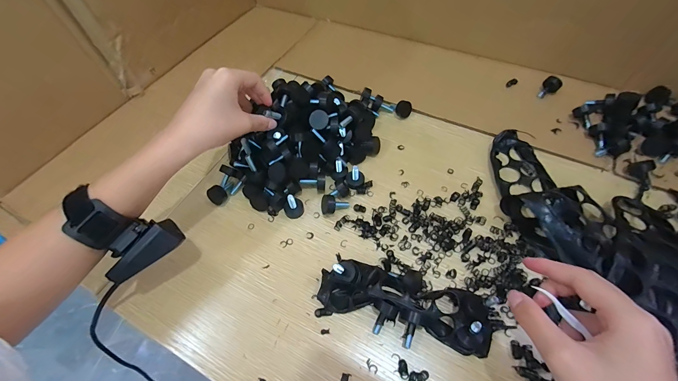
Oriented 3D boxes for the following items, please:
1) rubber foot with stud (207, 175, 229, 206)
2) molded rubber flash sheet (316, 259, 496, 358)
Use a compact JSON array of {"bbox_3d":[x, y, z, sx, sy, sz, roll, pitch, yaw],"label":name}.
[{"bbox_3d":[-0.153,-0.003,0.398,0.017,0.021,0.041,13,59,13],"label":"rubber foot with stud"},{"bbox_3d":[0.065,0.113,0.308,0.175,0.029,0.064,10,58,11],"label":"molded rubber flash sheet"}]

